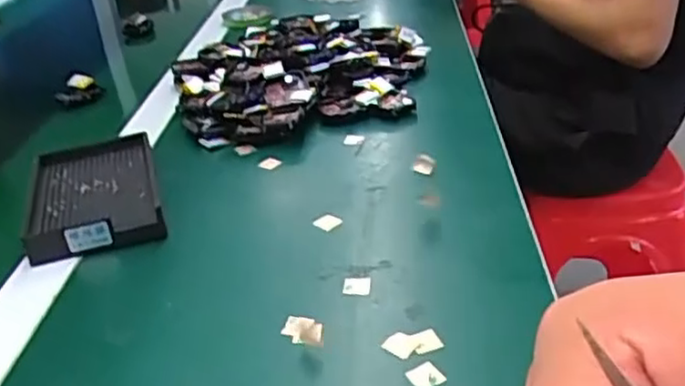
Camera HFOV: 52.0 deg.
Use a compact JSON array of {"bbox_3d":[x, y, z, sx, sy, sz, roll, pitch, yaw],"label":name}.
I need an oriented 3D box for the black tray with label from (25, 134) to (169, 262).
[{"bbox_3d":[-0.187,-0.001,0.530,0.090,0.025,0.148,-12,30,-14],"label":"black tray with label"}]

